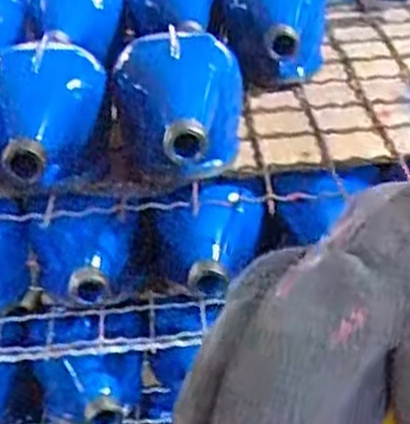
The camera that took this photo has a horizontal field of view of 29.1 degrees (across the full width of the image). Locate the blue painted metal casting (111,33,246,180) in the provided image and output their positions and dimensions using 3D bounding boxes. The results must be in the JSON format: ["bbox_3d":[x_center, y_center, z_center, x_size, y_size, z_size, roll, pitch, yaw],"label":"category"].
[{"bbox_3d":[-0.016,-0.057,0.494,0.081,0.082,0.102,-4,32,0],"label":"blue painted metal casting"}]

